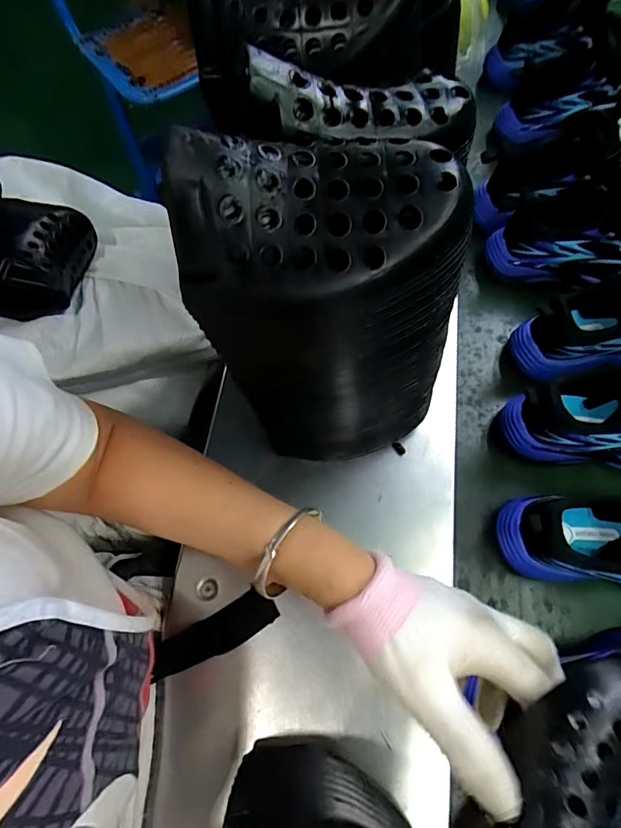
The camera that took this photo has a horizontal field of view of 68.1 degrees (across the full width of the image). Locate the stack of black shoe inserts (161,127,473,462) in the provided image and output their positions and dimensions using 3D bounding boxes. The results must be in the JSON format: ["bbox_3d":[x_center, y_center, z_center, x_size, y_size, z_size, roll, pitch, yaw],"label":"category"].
[{"bbox_3d":[0.013,-0.045,0.324,0.153,0.275,0.093,-14,69,-4],"label":"stack of black shoe inserts"}]

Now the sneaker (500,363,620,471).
[{"bbox_3d":[0.290,-0.007,0.407,0.204,0.132,0.105,7,69,4],"label":"sneaker"}]

